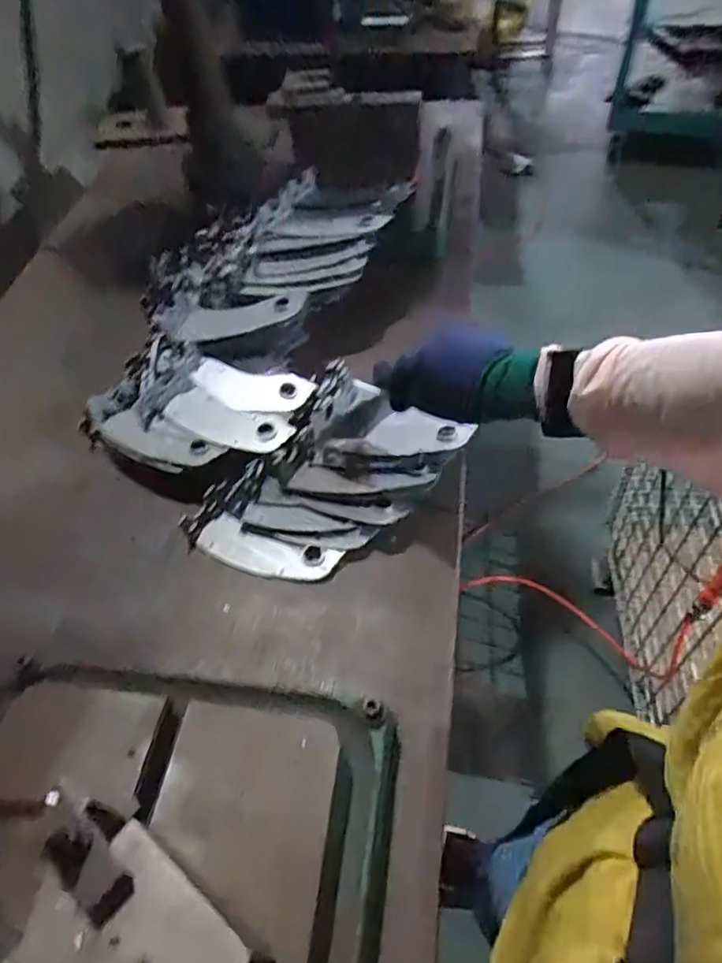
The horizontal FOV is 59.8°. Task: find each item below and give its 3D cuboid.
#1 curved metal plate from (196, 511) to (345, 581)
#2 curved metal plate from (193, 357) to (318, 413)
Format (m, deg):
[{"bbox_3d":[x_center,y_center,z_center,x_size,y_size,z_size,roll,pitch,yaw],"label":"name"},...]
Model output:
[{"bbox_3d":[-0.108,0.080,0.714,0.164,0.004,0.054,17,77,15],"label":"curved metal plate"},{"bbox_3d":[-0.142,-0.121,0.797,0.152,0.014,0.060,10,55,11],"label":"curved metal plate"}]

